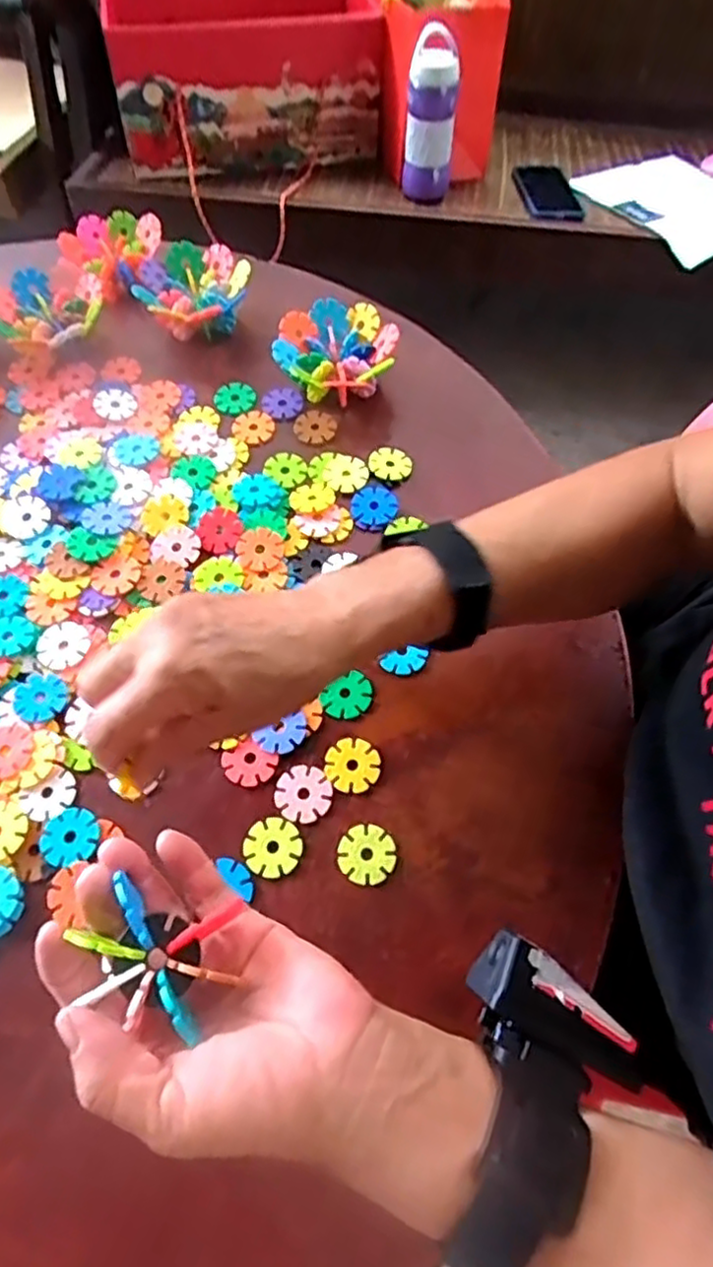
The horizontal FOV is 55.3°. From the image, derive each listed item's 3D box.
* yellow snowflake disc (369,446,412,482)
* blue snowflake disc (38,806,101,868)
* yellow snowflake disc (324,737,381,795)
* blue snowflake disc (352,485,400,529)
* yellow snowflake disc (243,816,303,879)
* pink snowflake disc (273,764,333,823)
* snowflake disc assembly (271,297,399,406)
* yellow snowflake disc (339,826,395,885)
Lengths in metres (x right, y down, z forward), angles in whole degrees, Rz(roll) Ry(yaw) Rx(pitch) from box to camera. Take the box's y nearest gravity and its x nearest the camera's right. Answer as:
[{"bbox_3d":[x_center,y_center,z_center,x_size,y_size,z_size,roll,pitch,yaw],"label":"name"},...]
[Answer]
[{"bbox_3d":[0.025,-0.126,0.501,0.030,0.005,0.028,0,64,0],"label":"yellow snowflake disc"},{"bbox_3d":[-0.158,0.111,0.375,0.033,0.004,0.032,0,64,0],"label":"blue snowflake disc"},{"bbox_3d":[-0.002,0.076,0.396,0.031,0.004,0.031,2,64,0],"label":"yellow snowflake disc"},{"bbox_3d":[0.013,-0.091,0.481,0.032,0.004,0.038,7,64,3],"label":"blue snowflake disc"},{"bbox_3d":[-0.046,0.117,0.373,0.031,0.004,0.030,0,64,0],"label":"yellow snowflake disc"},{"bbox_3d":[-0.030,0.091,0.387,0.030,0.004,0.031,0,64,0],"label":"pink snowflake disc"},{"bbox_3d":[-0.016,-0.214,0.527,0.088,0.043,0.080,6,64,2],"label":"snowflake disc assembly"},{"bbox_3d":[0.006,0.120,0.372,0.031,0.004,0.030,0,64,0],"label":"yellow snowflake disc"}]

